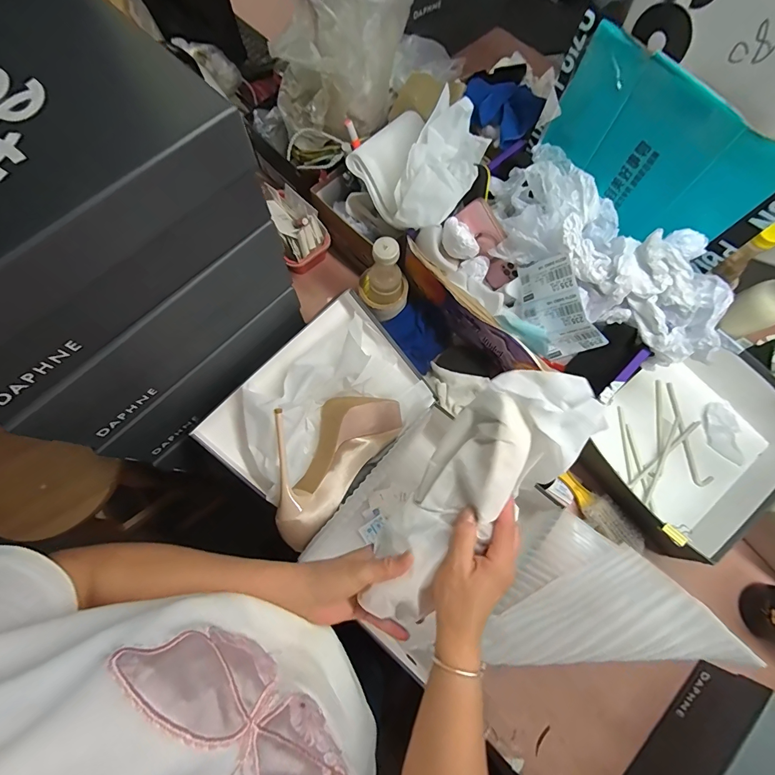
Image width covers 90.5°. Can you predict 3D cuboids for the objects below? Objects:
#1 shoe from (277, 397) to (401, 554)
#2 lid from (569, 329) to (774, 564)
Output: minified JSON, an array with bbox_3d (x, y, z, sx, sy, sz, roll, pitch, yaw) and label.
[{"bbox_3d":[-0.090,0.091,0.562,0.131,0.099,0.244,37,76,10],"label":"shoe"},{"bbox_3d":[0.494,0.082,0.645,0.337,0.108,0.257,-38,77,-11],"label":"lid"}]

